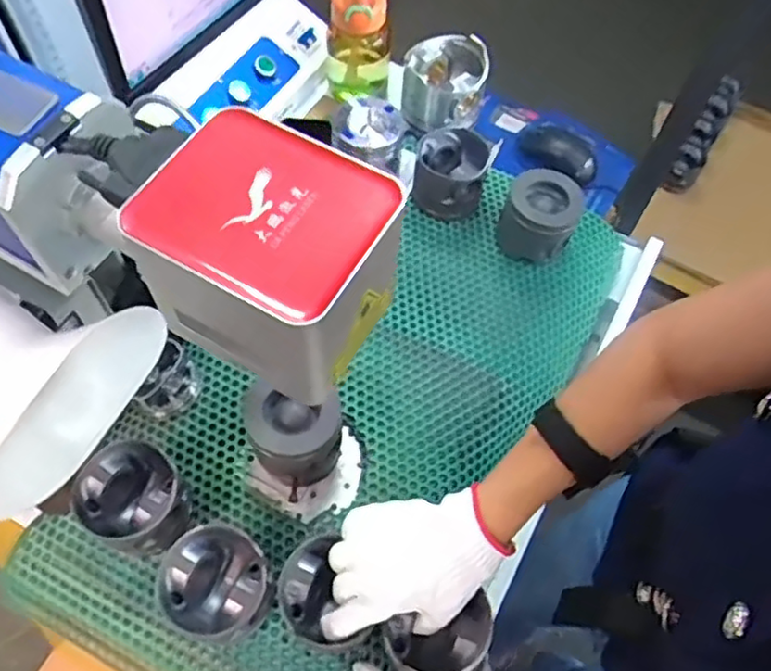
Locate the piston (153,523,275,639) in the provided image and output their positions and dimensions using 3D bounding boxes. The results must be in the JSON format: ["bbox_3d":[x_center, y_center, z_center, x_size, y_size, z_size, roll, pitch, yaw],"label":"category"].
[{"bbox_3d":[-0.145,0.218,0.577,0.090,0.057,0.087,1,61,-2],"label":"piston"}]

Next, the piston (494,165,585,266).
[{"bbox_3d":[0.188,-0.146,0.800,0.089,0.089,0.087,11,61,3],"label":"piston"}]

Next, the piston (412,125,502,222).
[{"bbox_3d":[0.081,-0.202,0.829,0.091,0.070,0.095,1,61,-2],"label":"piston"}]

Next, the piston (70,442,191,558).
[{"bbox_3d":[-0.225,0.153,0.609,0.096,0.069,0.085,26,62,11],"label":"piston"}]

